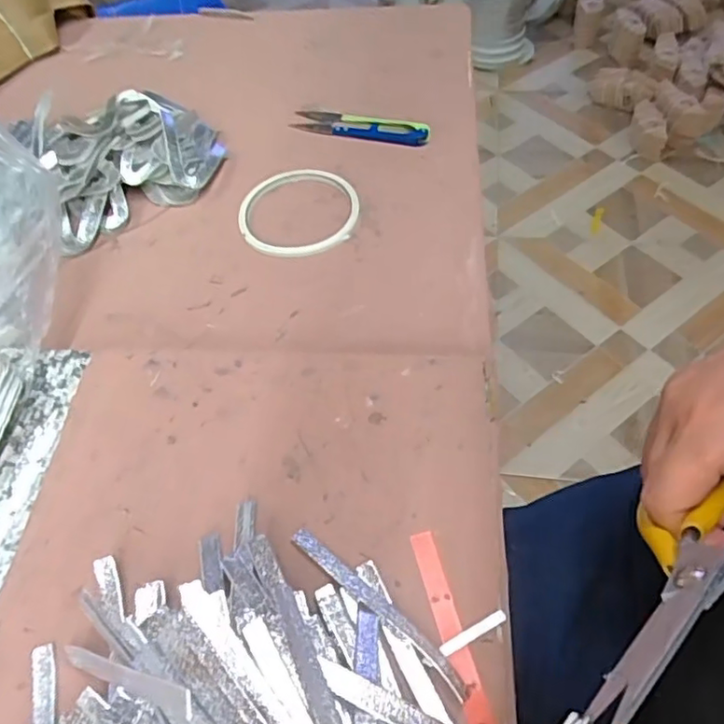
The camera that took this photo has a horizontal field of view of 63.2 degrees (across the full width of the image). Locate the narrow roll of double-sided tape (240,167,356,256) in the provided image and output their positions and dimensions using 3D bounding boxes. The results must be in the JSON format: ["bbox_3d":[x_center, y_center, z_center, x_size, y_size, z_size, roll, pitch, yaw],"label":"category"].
[{"bbox_3d":[-0.047,-0.115,0.443,0.089,0.007,0.090,-1,55,2],"label":"narrow roll of double-sided tape"}]

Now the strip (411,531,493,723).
[{"bbox_3d":[0.040,0.120,0.248,0.009,0.005,0.100,-13,56,-6],"label":"strip"}]

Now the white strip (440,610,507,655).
[{"bbox_3d":[0.048,0.115,0.251,0.032,0.004,0.005,-23,57,-12],"label":"white strip"}]

